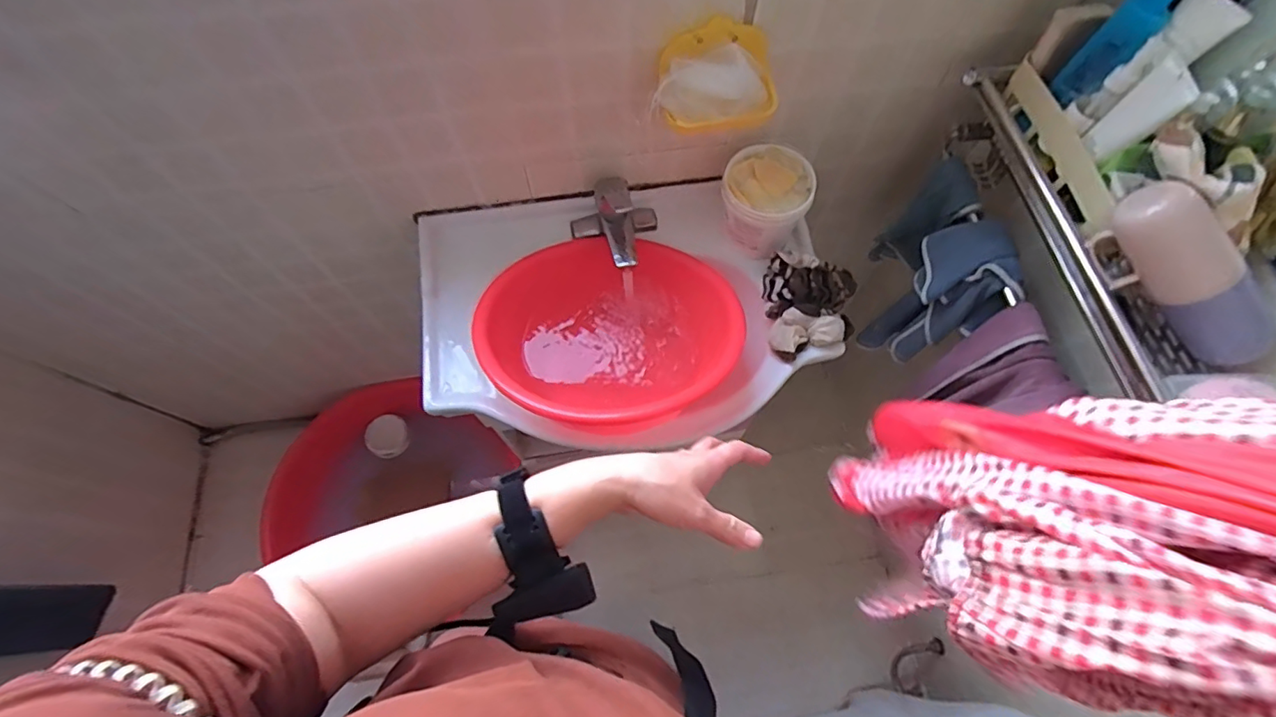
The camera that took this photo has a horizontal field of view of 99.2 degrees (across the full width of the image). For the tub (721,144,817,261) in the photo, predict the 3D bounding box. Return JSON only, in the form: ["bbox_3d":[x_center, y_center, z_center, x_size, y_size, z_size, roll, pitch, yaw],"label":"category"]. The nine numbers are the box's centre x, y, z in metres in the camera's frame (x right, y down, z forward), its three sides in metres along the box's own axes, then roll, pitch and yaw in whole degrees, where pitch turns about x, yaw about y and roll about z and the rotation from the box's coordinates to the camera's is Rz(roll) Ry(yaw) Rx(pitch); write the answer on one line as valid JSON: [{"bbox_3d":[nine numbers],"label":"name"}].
[{"bbox_3d":[0.185,-0.231,0.801,0.121,0.099,0.124,1,67,-1],"label":"tub"}]

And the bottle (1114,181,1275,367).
[{"bbox_3d":[0.543,-0.078,0.530,0.193,0.069,0.067,43,69,-17],"label":"bottle"}]

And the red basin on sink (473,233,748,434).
[{"bbox_3d":[-0.054,-0.033,0.758,0.309,0.161,0.293,1,67,-1],"label":"red basin on sink"}]

